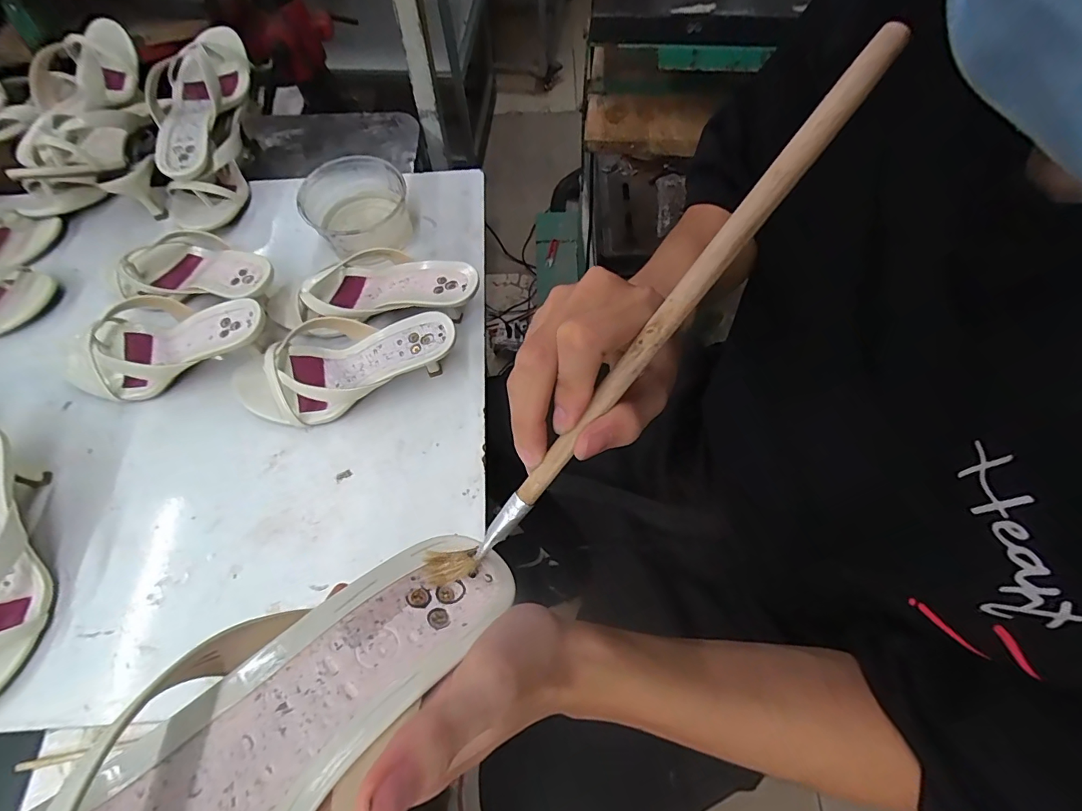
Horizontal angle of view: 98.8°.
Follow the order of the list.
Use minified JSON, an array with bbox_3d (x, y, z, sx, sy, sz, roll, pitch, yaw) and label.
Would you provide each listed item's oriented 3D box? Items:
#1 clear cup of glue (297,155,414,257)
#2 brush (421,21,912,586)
[{"bbox_3d":[-0.215,-0.228,0.550,0.111,0.059,0.116,-22,69,-10],"label":"clear cup of glue"},{"bbox_3d":[0.031,-0.017,0.182,0.017,0.016,0.256,43,109,16],"label":"brush"}]

